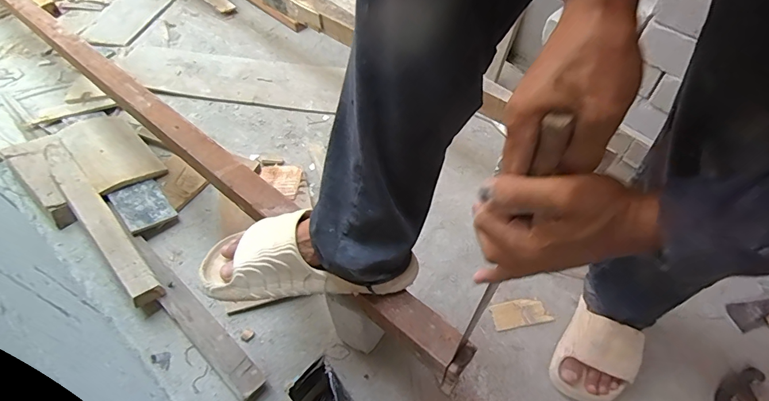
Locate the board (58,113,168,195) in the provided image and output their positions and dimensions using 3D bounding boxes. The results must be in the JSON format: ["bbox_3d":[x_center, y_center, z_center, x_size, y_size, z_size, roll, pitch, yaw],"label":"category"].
[{"bbox_3d":[-0.709,-0.132,1.088,0.161,0.030,0.320,-24,54,-41],"label":"board"}]

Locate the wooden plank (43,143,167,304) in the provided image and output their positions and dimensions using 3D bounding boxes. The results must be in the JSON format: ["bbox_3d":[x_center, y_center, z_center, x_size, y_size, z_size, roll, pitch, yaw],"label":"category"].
[{"bbox_3d":[-0.639,0.016,0.917,0.064,0.040,0.567,-36,59,-24],"label":"wooden plank"}]

